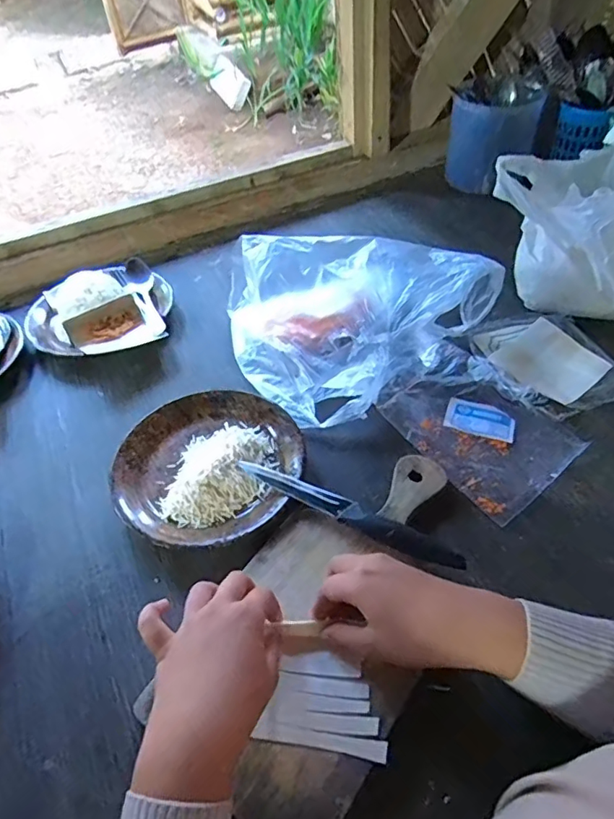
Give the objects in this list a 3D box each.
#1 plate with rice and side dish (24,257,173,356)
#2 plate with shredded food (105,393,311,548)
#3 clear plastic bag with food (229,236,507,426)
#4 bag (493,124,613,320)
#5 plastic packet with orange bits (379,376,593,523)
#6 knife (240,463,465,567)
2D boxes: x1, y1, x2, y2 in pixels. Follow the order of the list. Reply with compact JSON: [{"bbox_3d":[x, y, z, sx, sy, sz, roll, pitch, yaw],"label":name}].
[{"bbox_3d":[-0.275,-0.133,0.683,0.180,0.044,0.168,-1,48,1],"label":"plate with rice and side dish"},{"bbox_3d":[-0.096,0.053,0.509,0.172,0.033,0.176,-1,48,1],"label":"plate with shredded food"},{"bbox_3d":[0.037,-0.131,0.620,0.269,0.089,0.248,-34,56,-25],"label":"clear plastic bag with food"},{"bbox_3d":[0.331,-0.231,0.612,0.098,0.193,0.220,-34,54,-24],"label":"bag"},{"bbox_3d":[0.173,0.015,0.536,0.133,0.017,0.179,-32,55,-24],"label":"plastic packet with orange bits"},{"bbox_3d":[0.034,0.091,0.461,0.212,0.014,0.021,21,52,20],"label":"knife"}]

